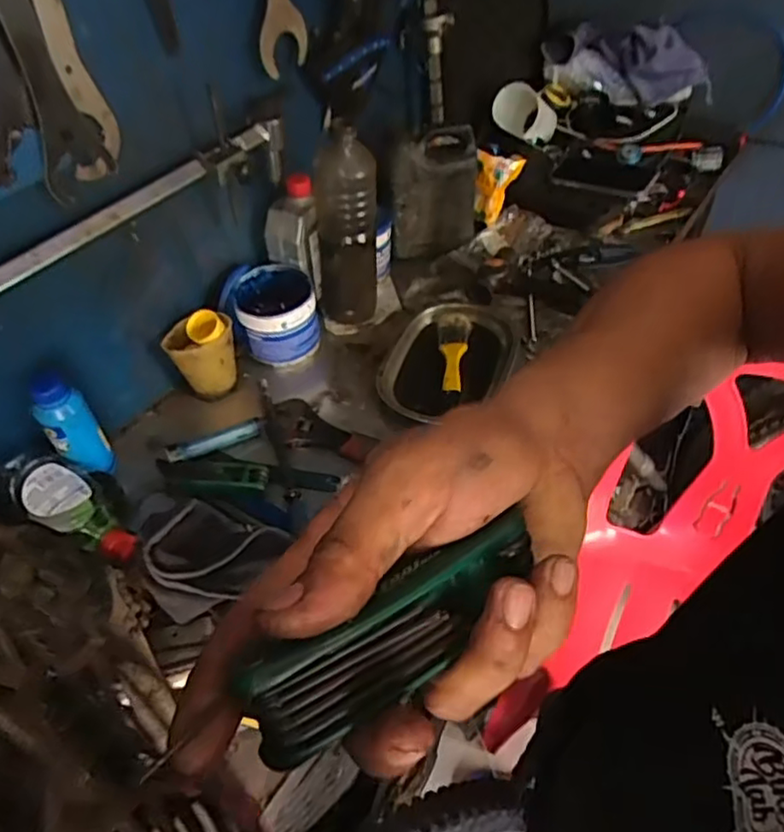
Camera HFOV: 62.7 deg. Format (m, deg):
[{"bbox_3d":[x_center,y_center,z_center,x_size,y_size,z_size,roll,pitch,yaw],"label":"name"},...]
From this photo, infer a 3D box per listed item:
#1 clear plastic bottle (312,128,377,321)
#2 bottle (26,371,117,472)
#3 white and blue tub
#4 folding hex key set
[{"bbox_3d":[-0.059,-0.240,0.826,0.085,0.253,0.071,-6,50,-1],"label":"clear plastic bottle"},{"bbox_3d":[-0.342,0.009,0.685,0.048,0.134,0.051,-35,56,-23],"label":"bottle"},{"bbox_3d":[-0.148,-0.126,0.849,0.101,0.097,0.100,-8,50,-3],"label":"white and blue tub"},{"bbox_3d":[0.003,0.066,0.203,0.102,0.023,0.027,-31,55,-22],"label":"folding hex key set"}]

